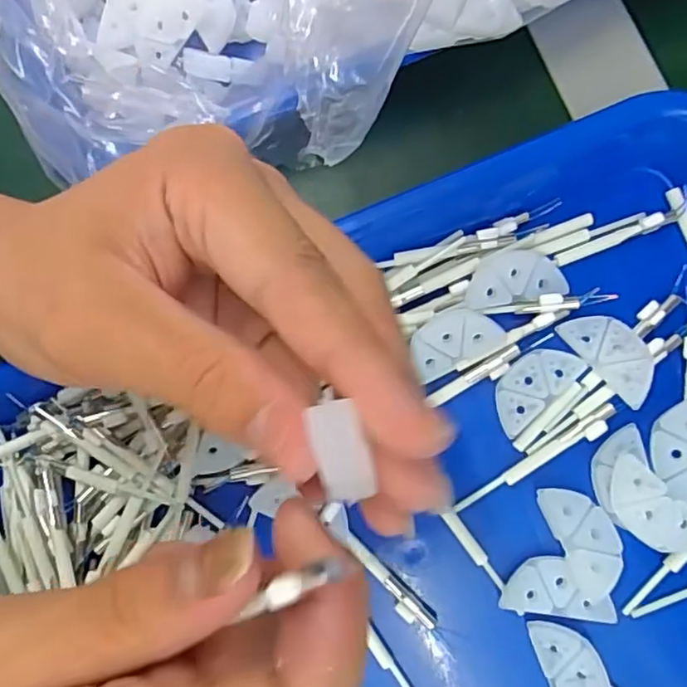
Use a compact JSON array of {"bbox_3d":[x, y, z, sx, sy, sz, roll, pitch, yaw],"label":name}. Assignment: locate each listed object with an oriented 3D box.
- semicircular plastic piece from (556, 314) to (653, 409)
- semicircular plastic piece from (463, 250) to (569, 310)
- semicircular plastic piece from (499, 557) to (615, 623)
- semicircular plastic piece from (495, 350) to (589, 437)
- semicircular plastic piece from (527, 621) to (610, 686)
[{"bbox_3d":[0.100,0.003,0.233,0.019,0.006,0.039,-41,78,-1],"label":"semicircular plastic piece"},{"bbox_3d":[0.065,-0.025,0.241,0.038,0.007,0.019,-10,79,5],"label":"semicircular plastic piece"},{"bbox_3d":[0.076,0.087,0.224,0.038,0.006,0.021,2,80,7],"label":"semicircular plastic piece"},{"bbox_3d":[0.071,0.016,0.236,0.037,0.004,0.020,-44,78,-2],"label":"semicircular plastic piece"},{"bbox_3d":[0.080,0.115,0.219,0.019,0.007,0.038,-20,78,3],"label":"semicircular plastic piece"}]

